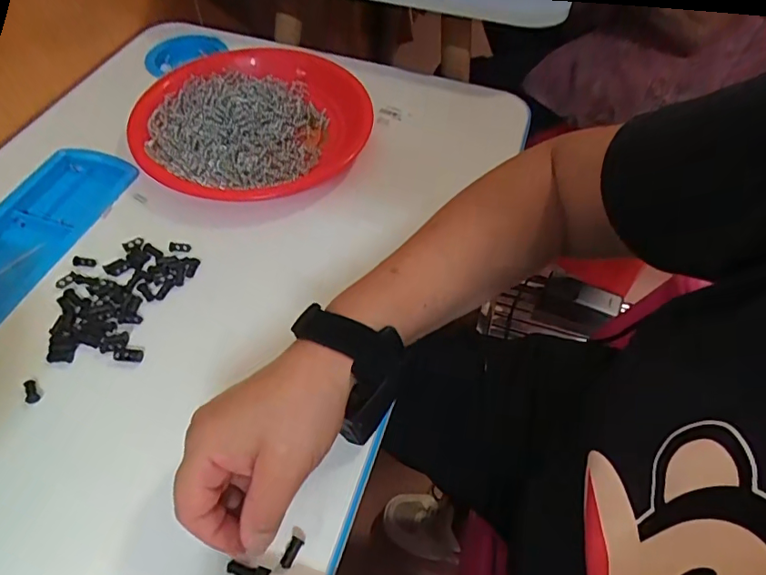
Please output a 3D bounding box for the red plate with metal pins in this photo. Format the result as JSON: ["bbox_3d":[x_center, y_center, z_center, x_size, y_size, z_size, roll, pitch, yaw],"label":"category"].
[{"bbox_3d":[-0.135,-0.166,0.491,0.210,0.029,0.210,1,53,-1],"label":"red plate with metal pins"}]

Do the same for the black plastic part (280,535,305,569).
[{"bbox_3d":[-0.053,0.151,0.290,0.008,0.004,0.017,26,57,17],"label":"black plastic part"}]

